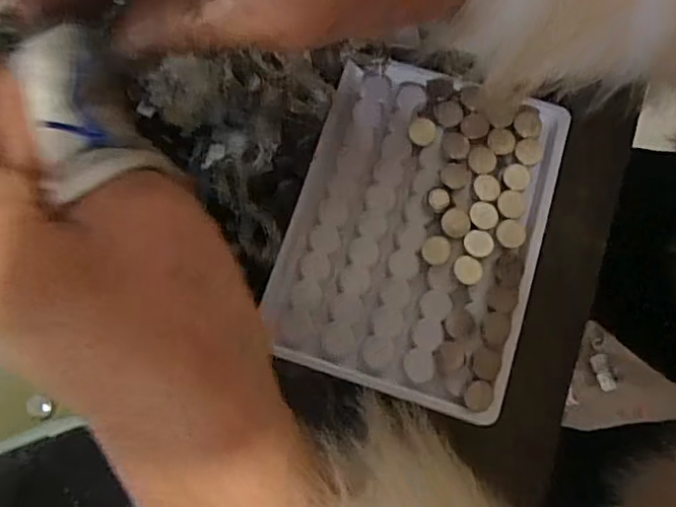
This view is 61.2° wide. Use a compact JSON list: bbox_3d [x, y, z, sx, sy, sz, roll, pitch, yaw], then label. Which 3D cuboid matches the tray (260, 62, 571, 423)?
[{"bbox_3d":[0.031,-0.009,0.230,0.094,0.022,0.126,17,76,7],"label":"tray"}]

